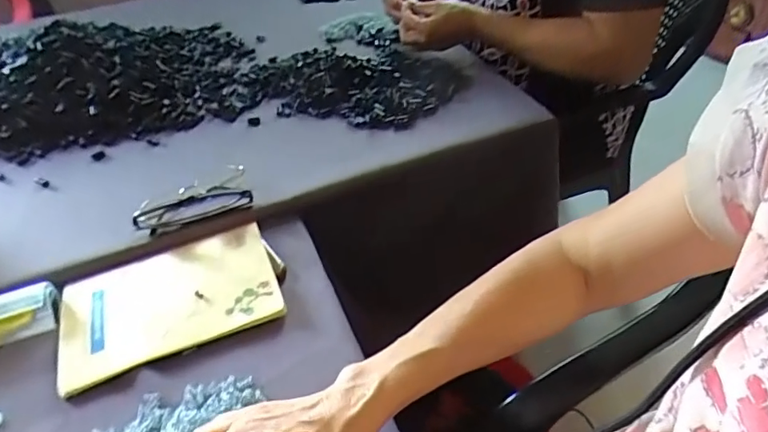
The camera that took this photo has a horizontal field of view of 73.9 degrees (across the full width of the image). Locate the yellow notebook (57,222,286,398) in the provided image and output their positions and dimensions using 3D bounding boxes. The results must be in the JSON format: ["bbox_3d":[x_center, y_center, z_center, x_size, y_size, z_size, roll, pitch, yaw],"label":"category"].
[{"bbox_3d":[-0.218,0.079,0.516,0.206,0.013,0.144,-19,44,-13],"label":"yellow notebook"}]

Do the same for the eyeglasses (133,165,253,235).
[{"bbox_3d":[-0.221,-0.017,0.595,0.128,0.027,0.062,-18,44,-12],"label":"eyeglasses"}]

